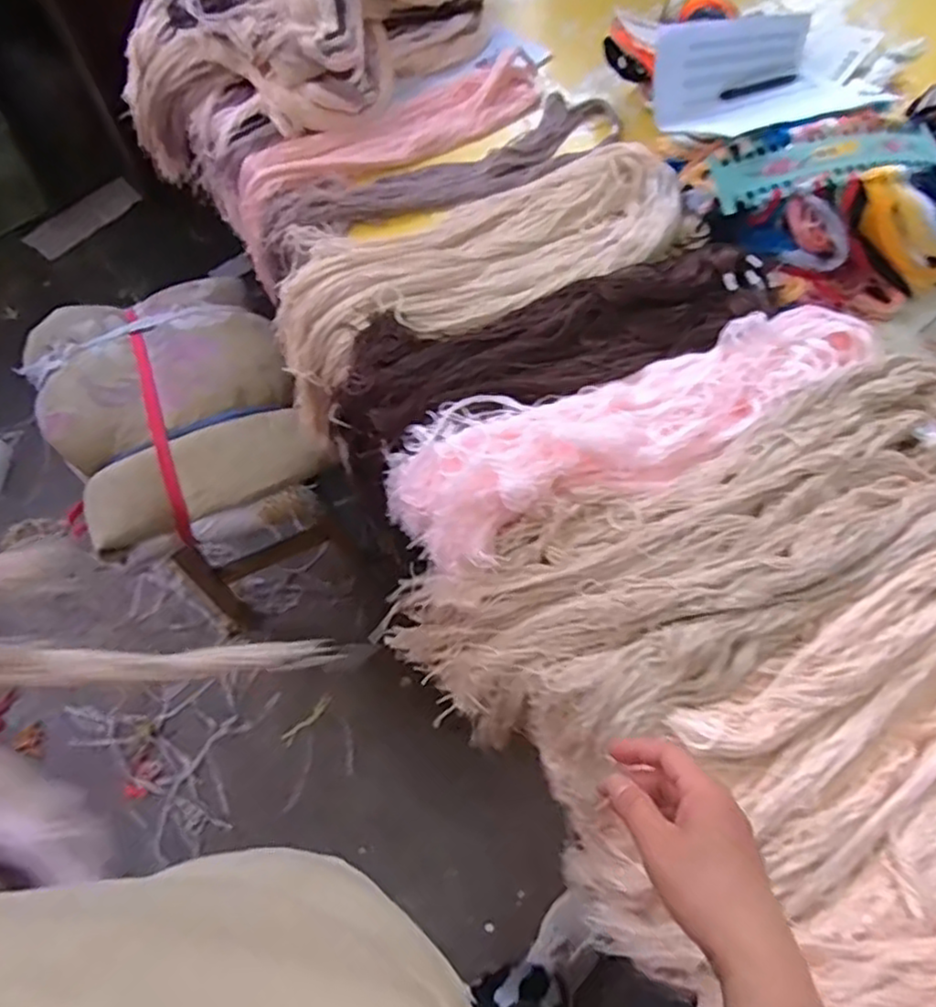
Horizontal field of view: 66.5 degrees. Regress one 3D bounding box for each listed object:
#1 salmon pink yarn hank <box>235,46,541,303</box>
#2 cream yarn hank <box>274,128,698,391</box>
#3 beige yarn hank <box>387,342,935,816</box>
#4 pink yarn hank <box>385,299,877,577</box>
[{"bbox_3d":[-0.090,-0.450,0.932,0.427,0.120,0.113,-34,72,-14],"label":"salmon pink yarn hank"},{"bbox_3d":[0.024,-0.281,0.804,0.468,0.075,0.187,-19,70,-9],"label":"cream yarn hank"},{"bbox_3d":[0.236,0.027,0.656,0.582,0.089,0.220,-32,72,-13],"label":"beige yarn hank"},{"bbox_3d":[0.185,-0.090,0.710,0.528,0.083,0.161,-24,70,-11],"label":"pink yarn hank"}]

